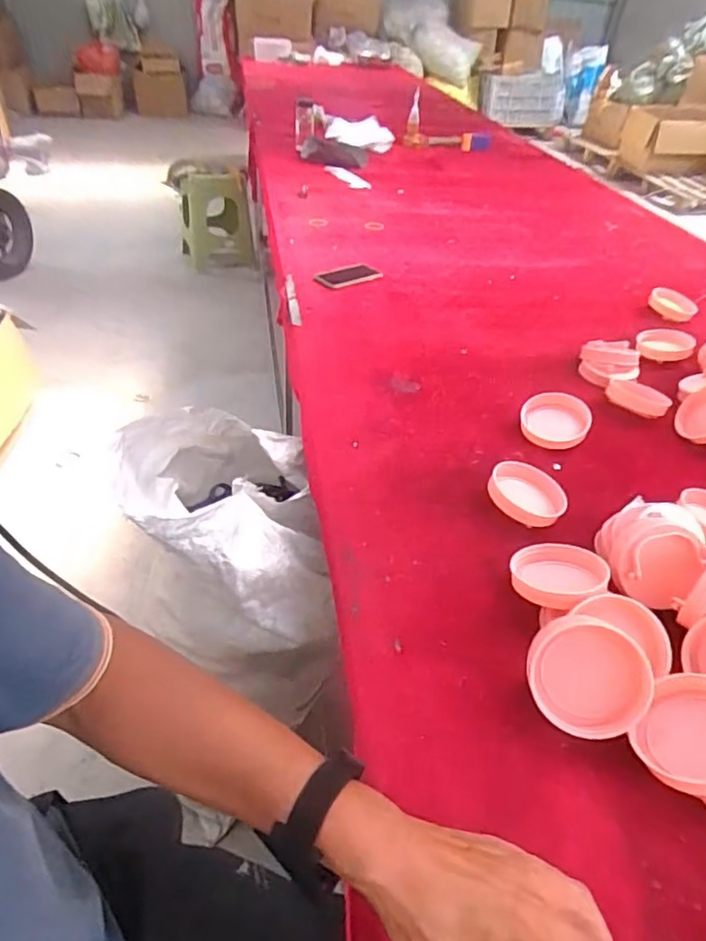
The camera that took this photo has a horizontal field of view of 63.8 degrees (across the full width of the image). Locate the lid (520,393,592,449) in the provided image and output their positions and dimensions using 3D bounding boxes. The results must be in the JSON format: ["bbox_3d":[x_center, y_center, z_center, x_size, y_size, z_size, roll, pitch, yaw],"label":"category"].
[{"bbox_3d":[0.283,-0.073,0.795,0.091,0.013,0.089,6,58,12],"label":"lid"}]

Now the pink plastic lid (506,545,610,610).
[{"bbox_3d":[0.207,0.104,0.572,0.090,0.017,0.088,2,23,35],"label":"pink plastic lid"}]

